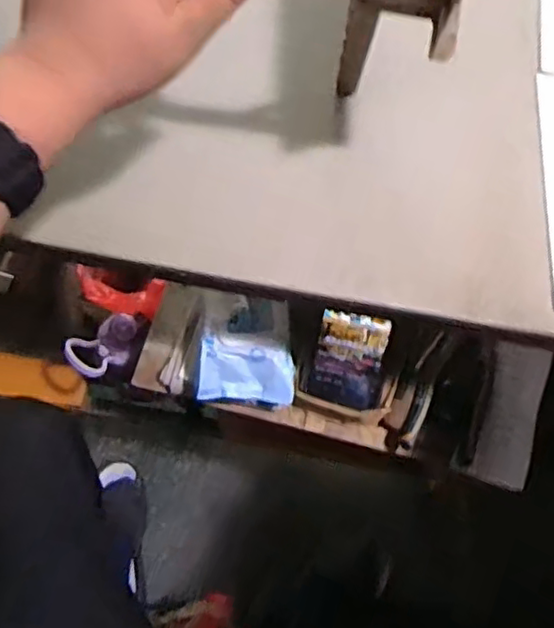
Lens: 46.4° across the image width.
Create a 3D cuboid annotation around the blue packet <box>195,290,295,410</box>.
[{"bbox_3d":[-0.029,0.035,0.602,0.089,0.033,0.114,0,98,-11],"label":"blue packet"}]

